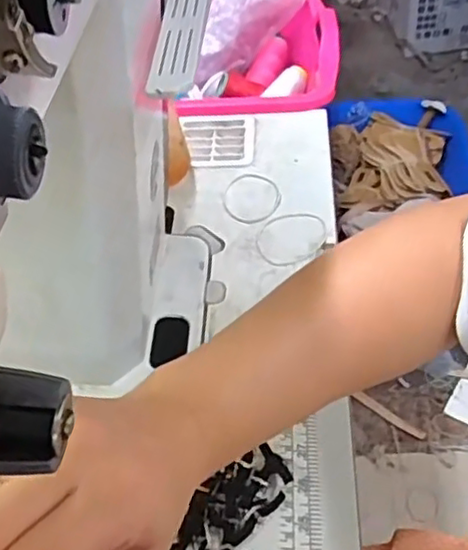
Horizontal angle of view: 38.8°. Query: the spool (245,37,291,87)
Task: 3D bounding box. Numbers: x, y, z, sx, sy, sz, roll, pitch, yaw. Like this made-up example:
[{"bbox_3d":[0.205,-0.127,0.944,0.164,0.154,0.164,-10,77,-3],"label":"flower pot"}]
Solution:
[{"bbox_3d":[0.050,-0.302,0.959,0.037,0.032,0.090,30,77,23],"label":"spool"}]

